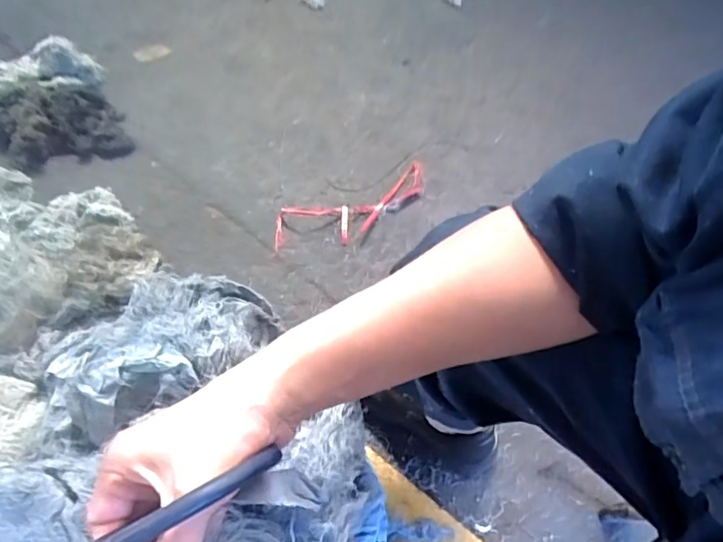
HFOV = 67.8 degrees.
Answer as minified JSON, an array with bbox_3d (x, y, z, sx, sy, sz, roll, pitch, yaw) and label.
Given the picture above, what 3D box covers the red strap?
[{"bbox_3d":[-0.018,-0.116,1.002,0.317,0.029,0.115,-21,57,-11],"label":"red strap"}]

